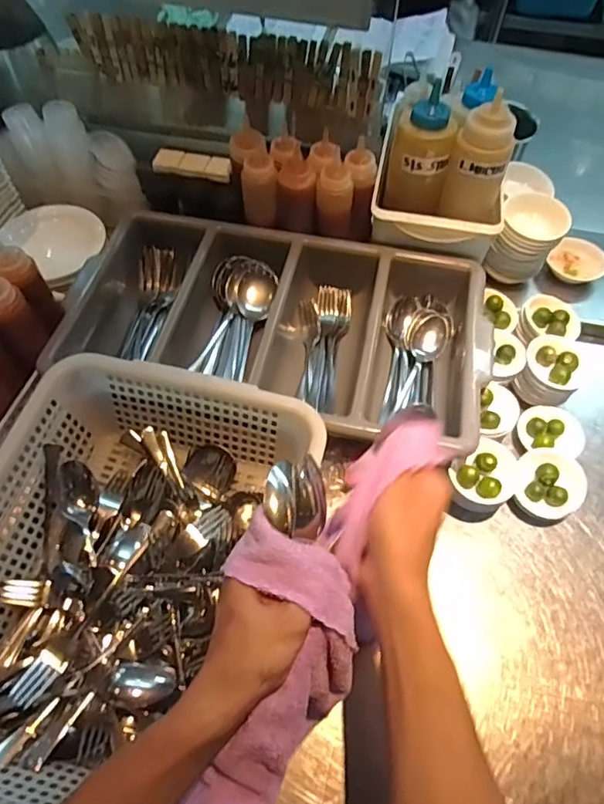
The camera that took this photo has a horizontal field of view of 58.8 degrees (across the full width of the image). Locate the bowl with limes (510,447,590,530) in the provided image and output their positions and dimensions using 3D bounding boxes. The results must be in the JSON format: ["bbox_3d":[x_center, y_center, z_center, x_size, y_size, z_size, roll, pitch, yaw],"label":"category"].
[{"bbox_3d":[0.279,0.094,0.611,0.074,0.036,0.081,0,59,0],"label":"bowl with limes"}]

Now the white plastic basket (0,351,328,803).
[{"bbox_3d":[-0.169,0.159,0.509,0.276,0.113,0.385,13,59,8],"label":"white plastic basket"}]

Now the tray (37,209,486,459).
[{"bbox_3d":[-0.031,-0.094,0.687,0.496,0.083,0.279,11,59,7],"label":"tray"}]

